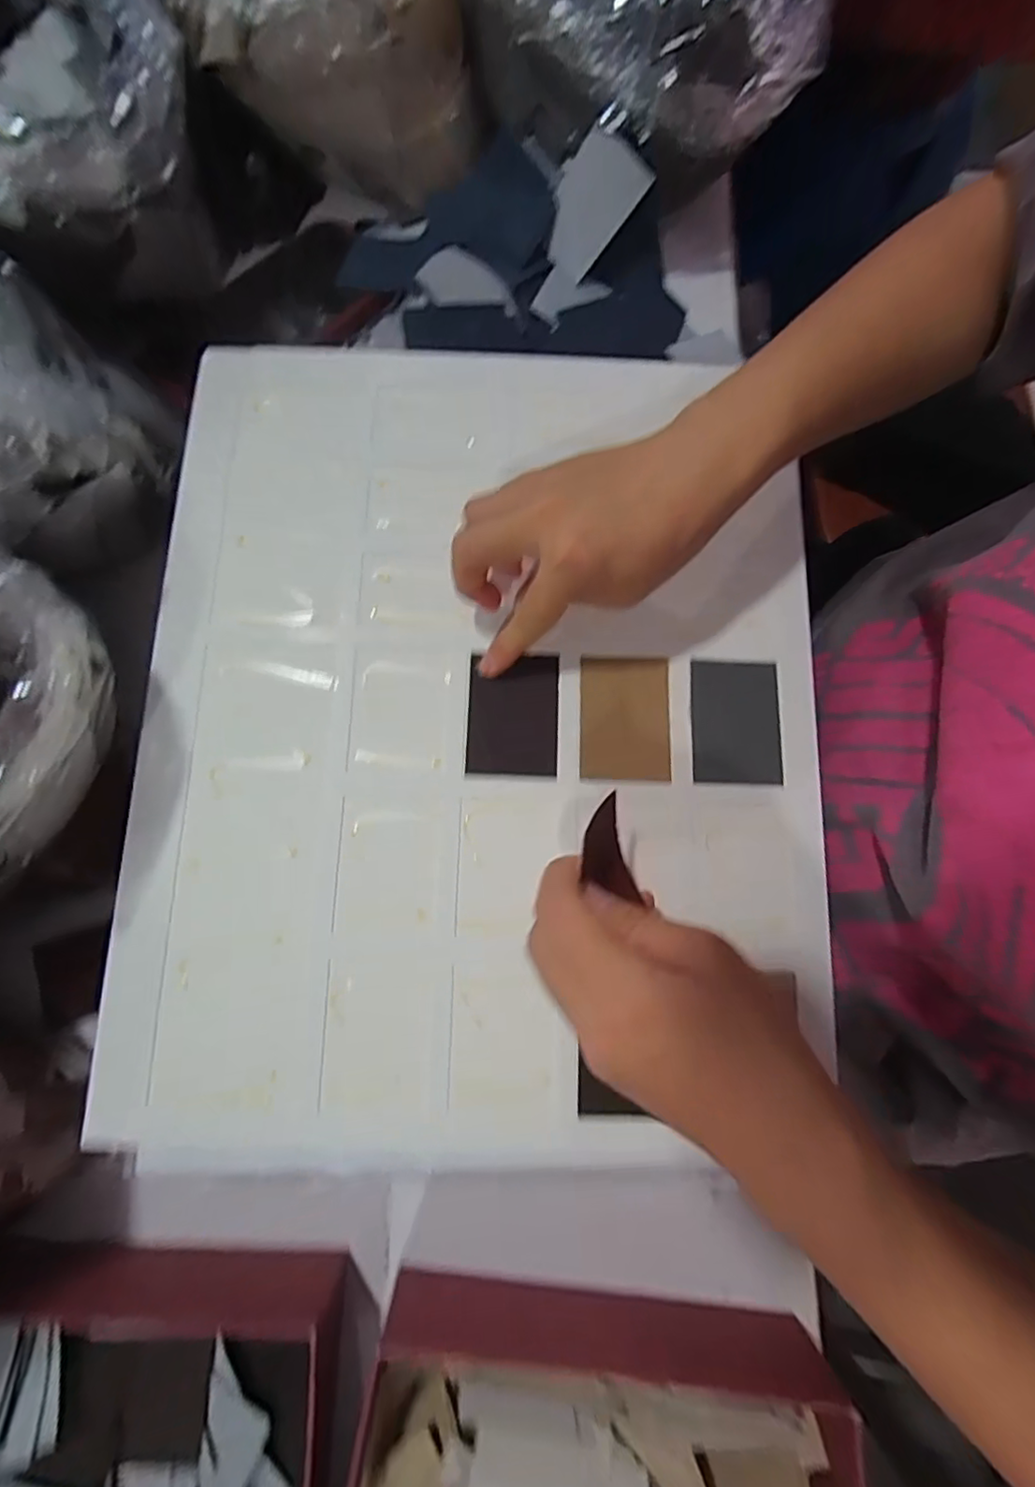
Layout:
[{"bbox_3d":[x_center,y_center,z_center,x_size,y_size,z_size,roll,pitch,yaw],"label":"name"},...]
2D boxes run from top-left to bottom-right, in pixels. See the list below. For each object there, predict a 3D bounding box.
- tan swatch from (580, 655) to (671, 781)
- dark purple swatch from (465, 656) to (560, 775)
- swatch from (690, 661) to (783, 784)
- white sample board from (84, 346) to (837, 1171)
[{"bbox_3d":[0.057,-0.014,0.322,0.047,0.004,0.067,2,78,0],"label":"tan swatch"},{"bbox_3d":[-0.002,-0.015,0.321,0.047,0.004,0.064,2,78,0],"label":"dark purple swatch"},{"bbox_3d":[0.116,-0.012,0.323,0.047,0.004,0.065,1,78,0],"label":"swatch"},{"bbox_3d":[-0.019,-0.020,0.321,0.347,0.015,0.427,1,78,0],"label":"white sample board"}]

